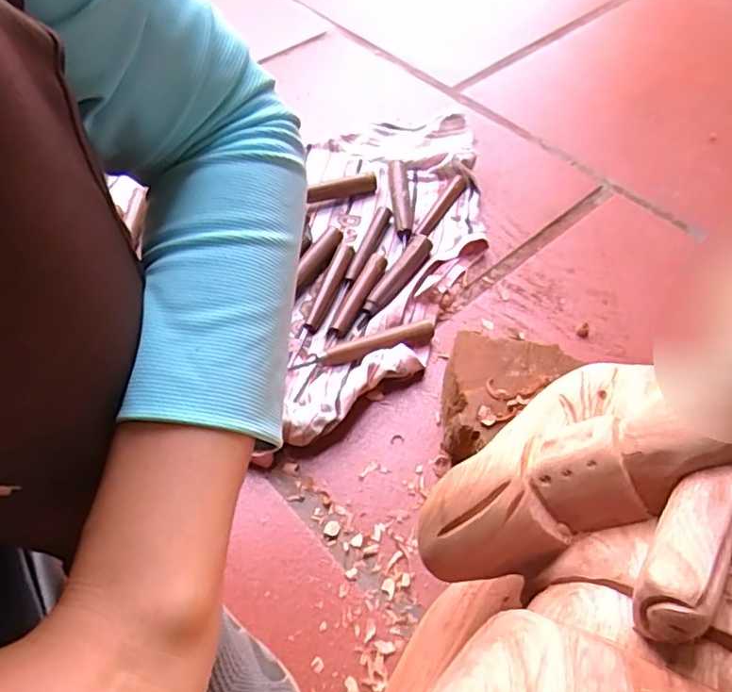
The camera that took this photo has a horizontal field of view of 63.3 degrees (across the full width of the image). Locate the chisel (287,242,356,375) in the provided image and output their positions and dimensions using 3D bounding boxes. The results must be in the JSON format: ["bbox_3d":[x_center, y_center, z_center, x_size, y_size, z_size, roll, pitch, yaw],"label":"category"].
[{"bbox_3d":[-0.043,-0.047,0.596,0.020,0.019,0.137,16,56,11],"label":"chisel"}]

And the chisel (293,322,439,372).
[{"bbox_3d":[0.000,0.003,0.555,0.133,0.020,0.020,-17,56,-12],"label":"chisel"}]

